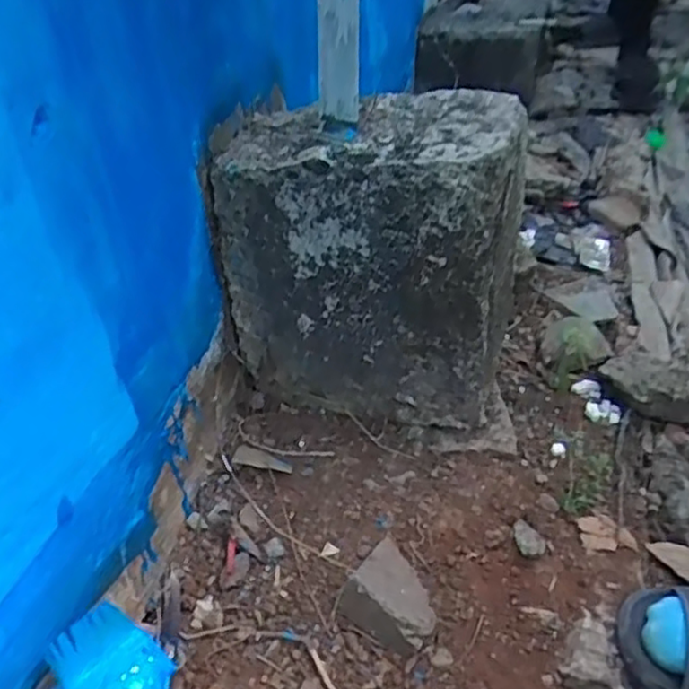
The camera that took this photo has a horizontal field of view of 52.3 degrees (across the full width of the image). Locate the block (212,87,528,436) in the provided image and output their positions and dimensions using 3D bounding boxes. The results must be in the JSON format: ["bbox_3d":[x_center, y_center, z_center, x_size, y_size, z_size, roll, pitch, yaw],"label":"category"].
[{"bbox_3d":[0.035,-0.094,0.780,0.286,0.299,0.212,11,40,20],"label":"block"}]

